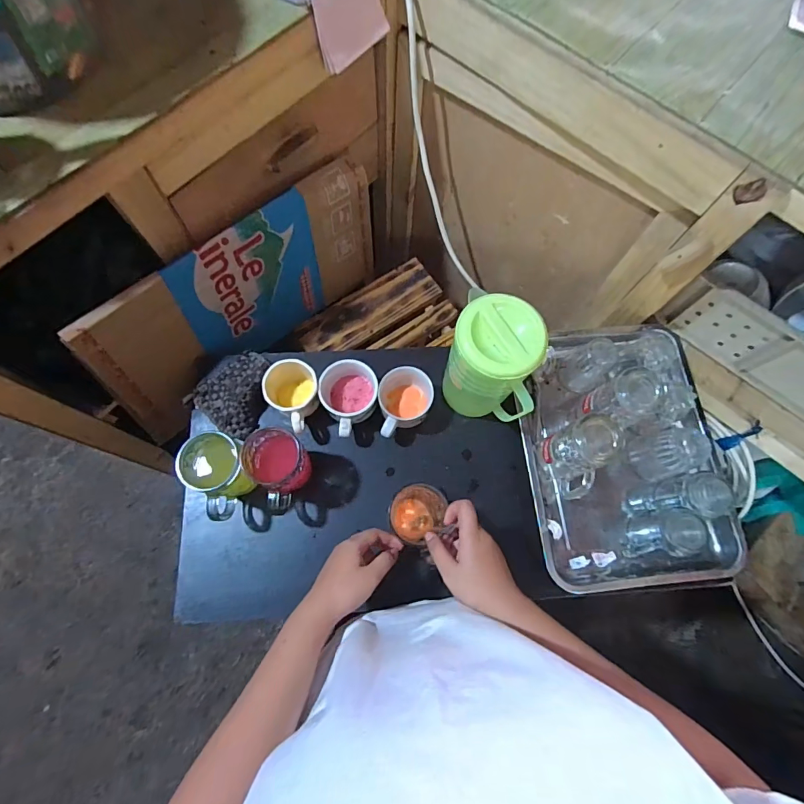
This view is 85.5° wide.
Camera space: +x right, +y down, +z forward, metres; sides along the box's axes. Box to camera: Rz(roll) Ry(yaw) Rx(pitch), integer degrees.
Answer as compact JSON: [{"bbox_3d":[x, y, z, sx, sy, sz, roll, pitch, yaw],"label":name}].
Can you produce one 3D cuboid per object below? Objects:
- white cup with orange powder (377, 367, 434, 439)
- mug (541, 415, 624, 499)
[{"bbox_3d":[0.006,-0.001,0.665,0.080,0.066,0.108,-5,74,-2],"label":"white cup with orange powder"},{"bbox_3d":[0.256,0.078,0.618,0.074,0.121,0.093,-21,75,-7],"label":"mug"}]

